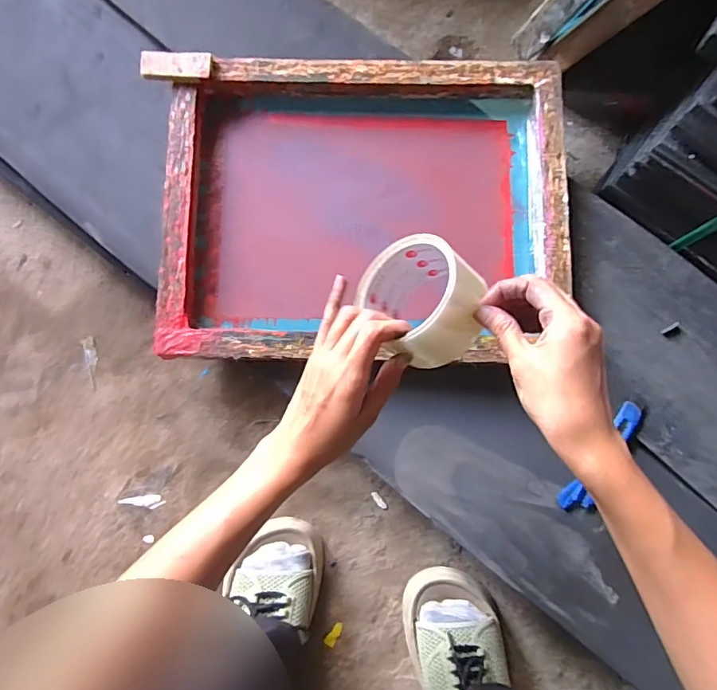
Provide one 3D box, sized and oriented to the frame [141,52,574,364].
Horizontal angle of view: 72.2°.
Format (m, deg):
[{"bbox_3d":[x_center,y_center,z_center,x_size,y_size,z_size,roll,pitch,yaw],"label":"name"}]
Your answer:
[{"bbox_3d":[0.005,-0.157,0.566,0.446,0.053,0.342,1,81,-1],"label":"frame"}]

